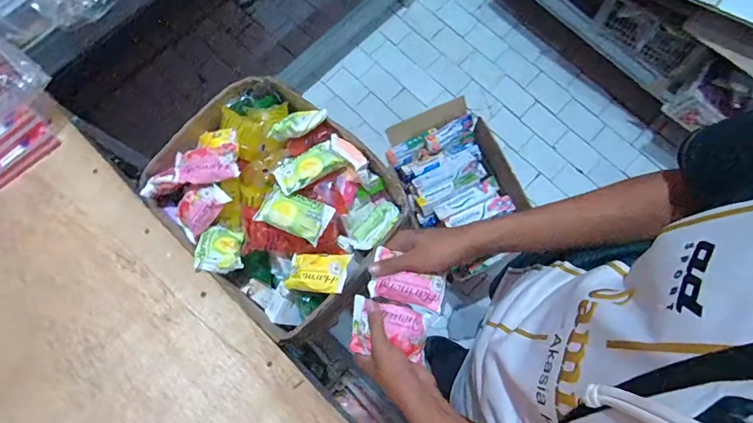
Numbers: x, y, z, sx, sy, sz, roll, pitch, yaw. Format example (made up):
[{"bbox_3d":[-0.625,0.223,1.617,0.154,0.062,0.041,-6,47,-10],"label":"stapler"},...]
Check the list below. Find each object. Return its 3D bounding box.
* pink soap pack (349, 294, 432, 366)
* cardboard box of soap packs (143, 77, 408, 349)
[{"bbox_3d":[0.015,0.147,0.538,0.093,0.026,0.065,10,75,5],"label":"pink soap pack"},{"bbox_3d":[-0.158,-0.015,0.701,0.336,0.128,0.293,39,80,9],"label":"cardboard box of soap packs"}]

